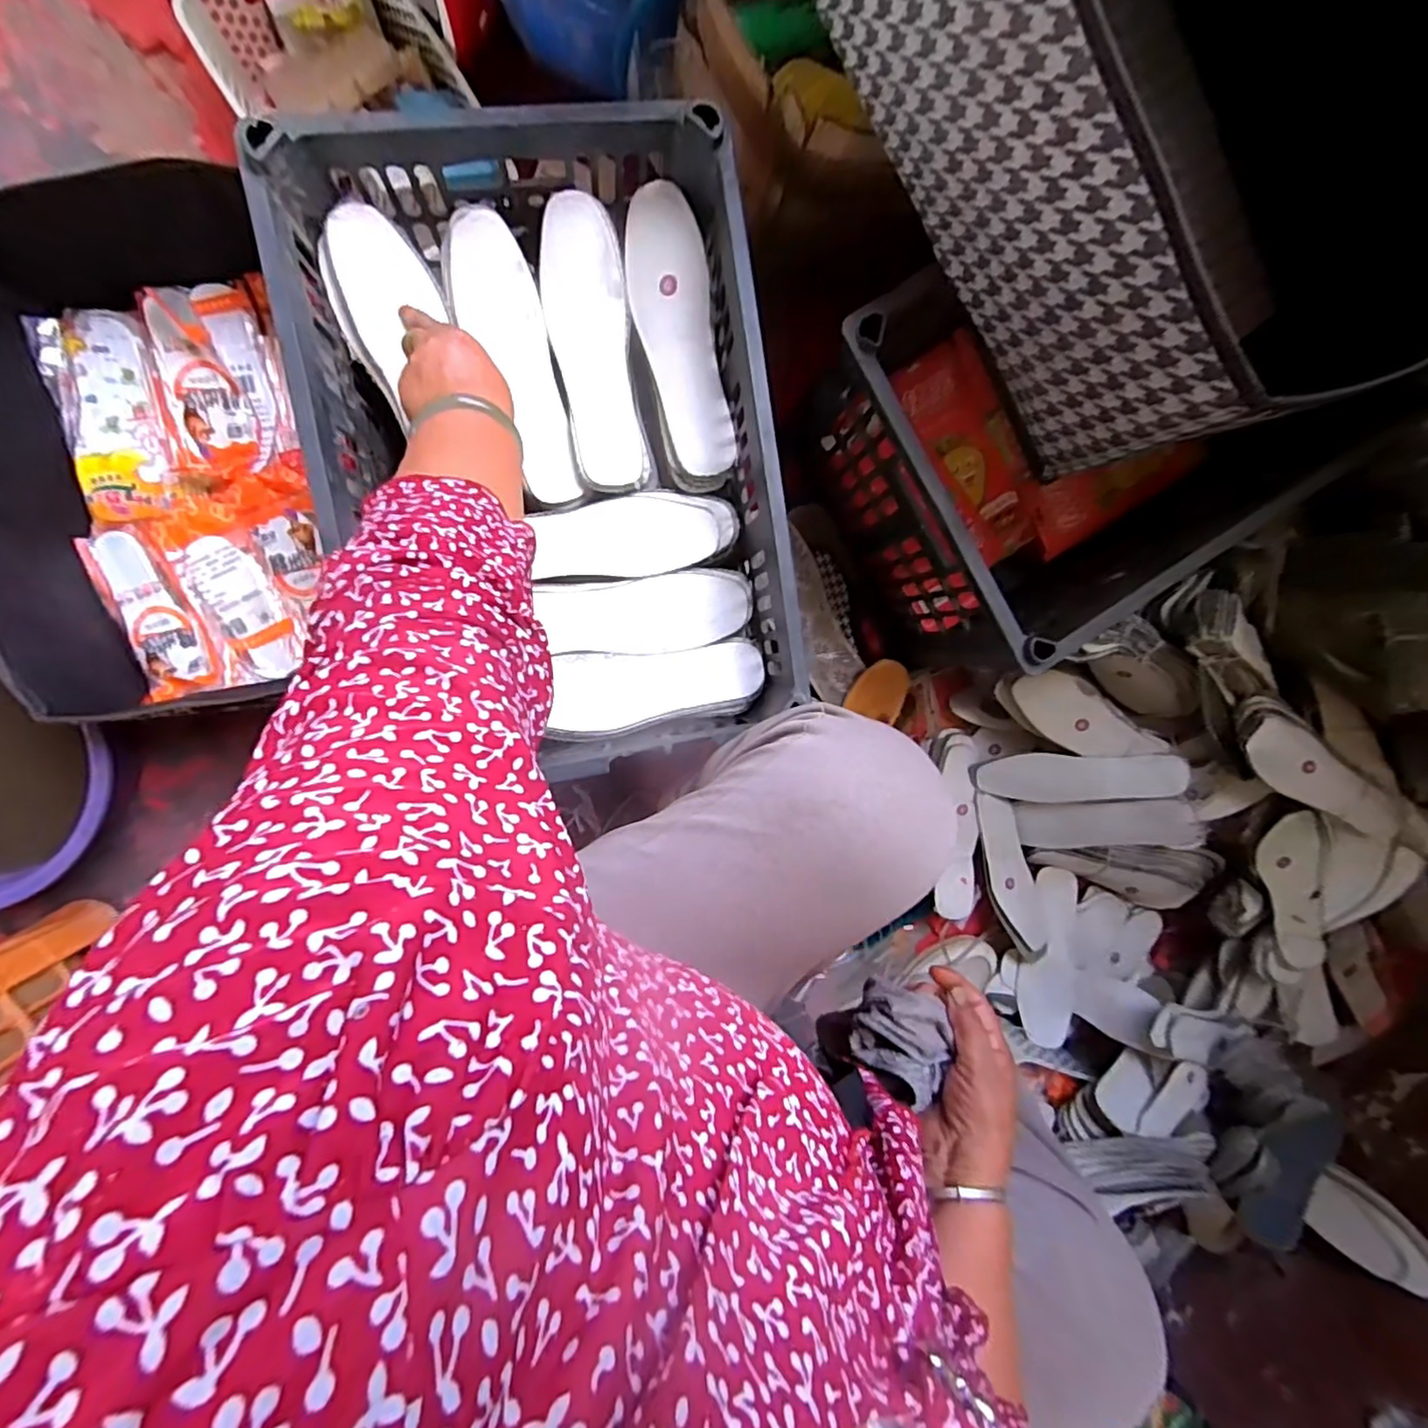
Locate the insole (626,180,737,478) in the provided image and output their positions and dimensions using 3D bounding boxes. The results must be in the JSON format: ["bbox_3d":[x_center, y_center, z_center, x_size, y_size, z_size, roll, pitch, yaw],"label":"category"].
[{"bbox_3d":[-0.030,-0.324,0.528,0.065,0.020,0.226,-11,98,-7],"label":"insole"}]

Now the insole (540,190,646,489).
[{"bbox_3d":[-0.105,-0.310,0.524,0.067,0.023,0.224,-8,97,-7],"label":"insole"}]

